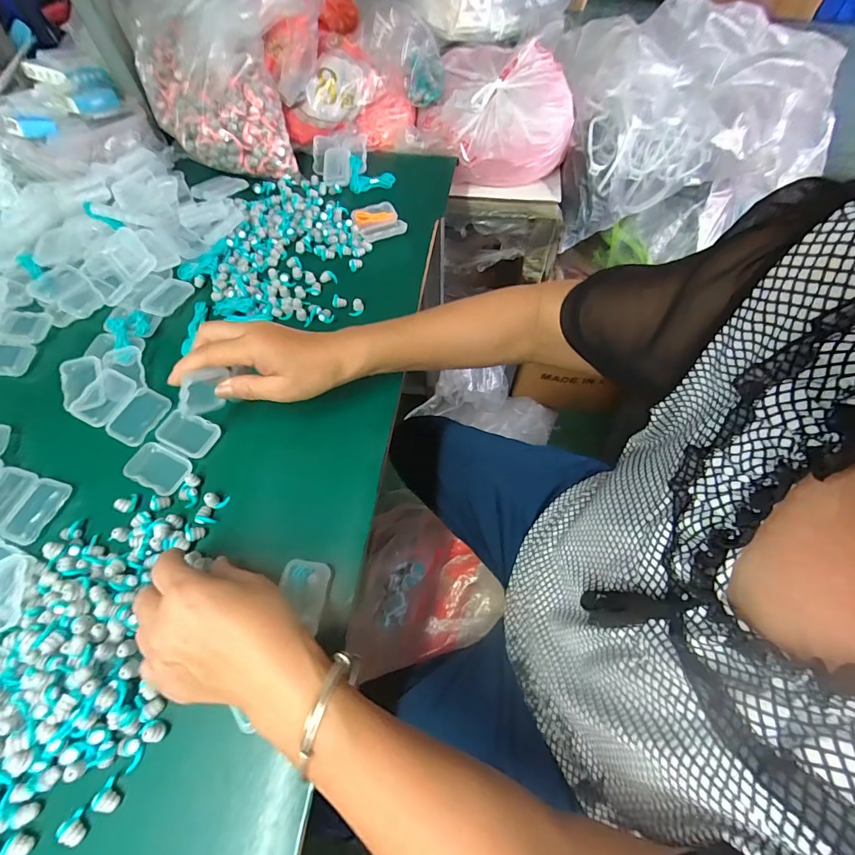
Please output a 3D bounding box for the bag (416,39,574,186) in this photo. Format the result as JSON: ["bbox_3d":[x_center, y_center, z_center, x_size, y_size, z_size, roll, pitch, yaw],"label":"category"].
[{"bbox_3d":[0.113,-0.505,0.661,0.234,0.118,0.202,12,62,7],"label":"bag"}]

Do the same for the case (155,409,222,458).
[{"bbox_3d":[-0.227,0.005,0.385,0.054,0.008,0.036,20,64,11],"label":"case"}]

